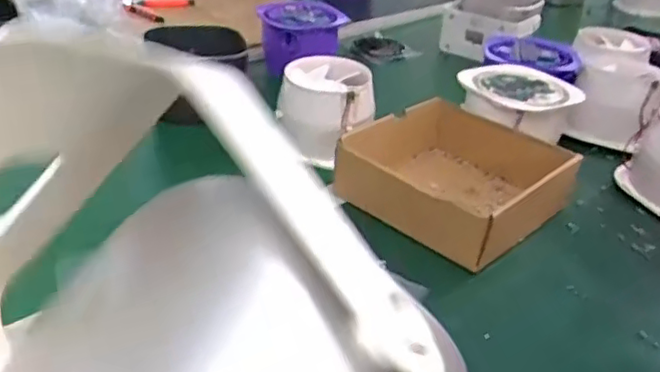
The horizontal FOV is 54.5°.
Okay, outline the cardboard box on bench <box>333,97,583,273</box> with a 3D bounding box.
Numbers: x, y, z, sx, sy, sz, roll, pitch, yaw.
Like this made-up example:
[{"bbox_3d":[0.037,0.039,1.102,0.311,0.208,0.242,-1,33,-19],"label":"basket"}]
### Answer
[{"bbox_3d":[0.147,-0.013,0.737,0.212,0.072,0.200,-23,41,-39],"label":"cardboard box on bench"}]

